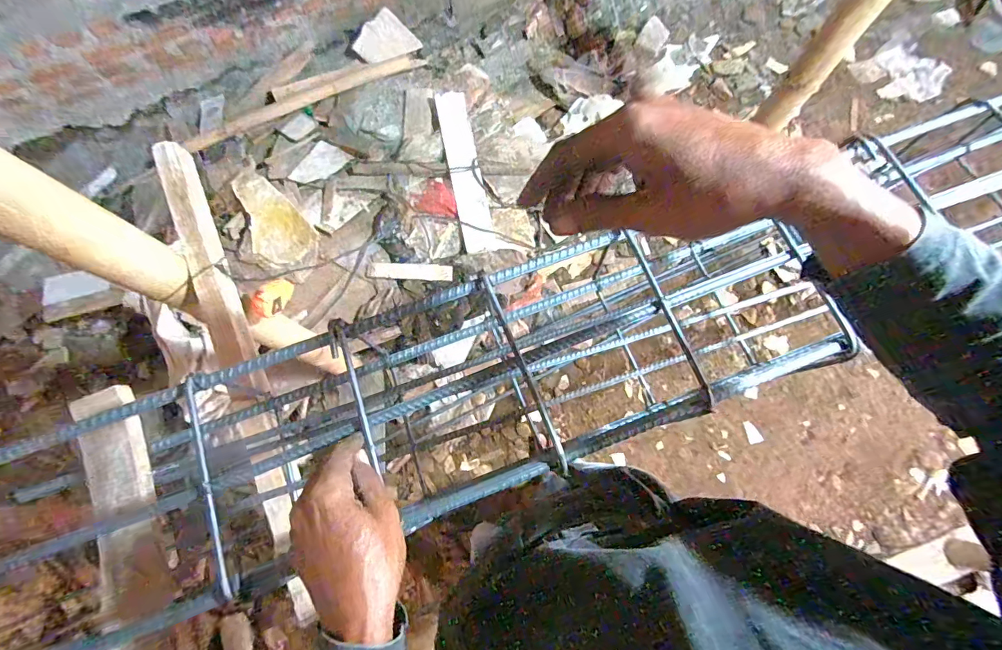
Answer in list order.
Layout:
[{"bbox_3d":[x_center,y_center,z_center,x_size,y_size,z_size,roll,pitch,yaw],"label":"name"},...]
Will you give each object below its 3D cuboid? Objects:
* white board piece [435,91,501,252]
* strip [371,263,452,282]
[{"bbox_3d":[-0.123,-0.533,1.490,0.110,0.016,0.606,-14,79,1],"label":"white board piece"},{"bbox_3d":[-0.285,-0.169,1.397,0.259,0.008,0.050,2,88,-3],"label":"strip"}]

